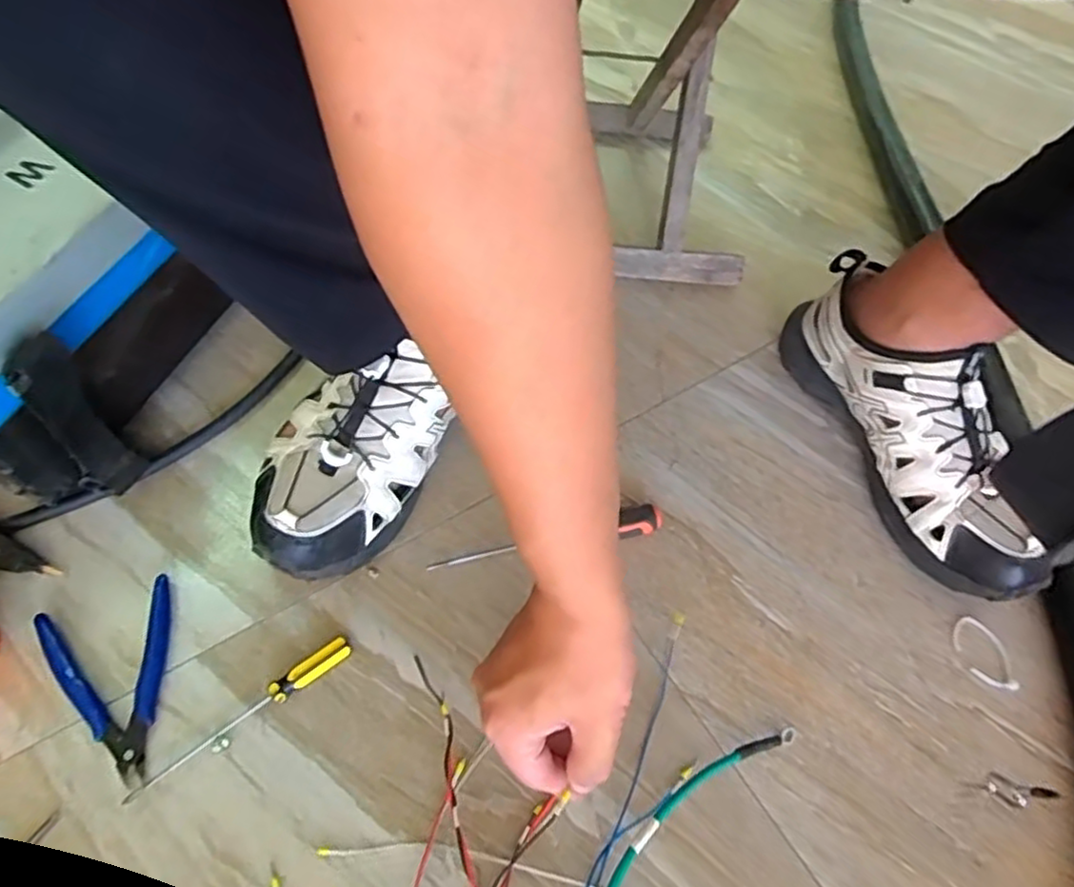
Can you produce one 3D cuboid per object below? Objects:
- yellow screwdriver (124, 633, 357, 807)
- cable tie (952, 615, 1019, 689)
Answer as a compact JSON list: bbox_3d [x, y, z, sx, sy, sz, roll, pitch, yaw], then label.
[{"bbox_3d":[-0.177,0.167,0.425,0.142,0.014,0.015,-34,67,-23],"label":"yellow screwdriver"},{"bbox_3d":[0.314,0.147,0.490,0.032,0.005,0.053,-14,61,-13],"label":"cable tie"}]

